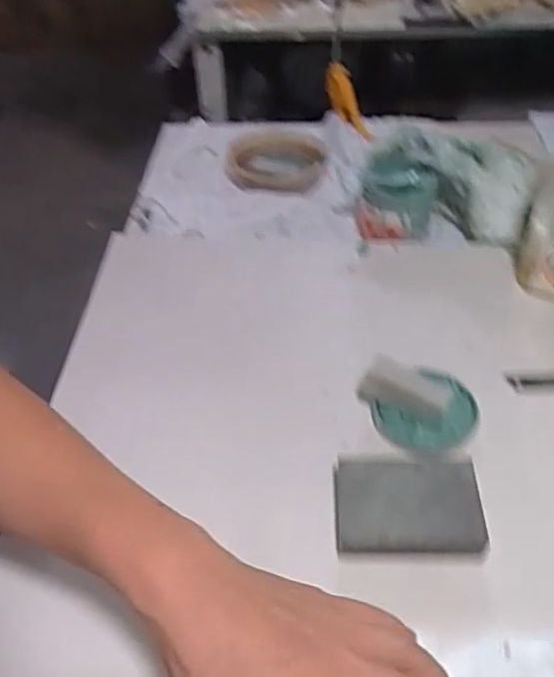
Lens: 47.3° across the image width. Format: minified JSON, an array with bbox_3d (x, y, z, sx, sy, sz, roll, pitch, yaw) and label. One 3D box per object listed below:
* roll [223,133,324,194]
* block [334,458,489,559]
[{"bbox_3d":[0.000,-0.234,0.832,0.123,0.024,0.137,4,45,7],"label":"roll"},{"bbox_3d":[0.093,0.121,0.454,0.100,0.027,0.065,2,44,5],"label":"block"}]

